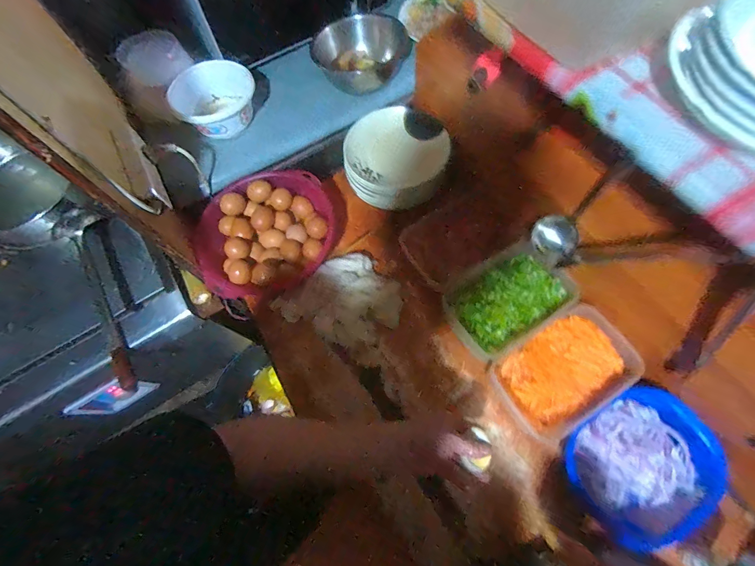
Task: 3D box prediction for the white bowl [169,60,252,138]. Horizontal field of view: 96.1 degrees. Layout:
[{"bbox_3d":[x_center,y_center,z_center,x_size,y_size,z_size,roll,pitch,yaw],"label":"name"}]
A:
[{"bbox_3d":[-0.341,-0.391,0.723,0.168,0.077,0.168,-1,66,1],"label":"white bowl"}]

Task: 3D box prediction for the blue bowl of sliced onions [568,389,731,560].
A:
[{"bbox_3d":[0.419,0.283,0.541,0.214,0.062,0.181,-30,69,-11],"label":"blue bowl of sliced onions"}]

